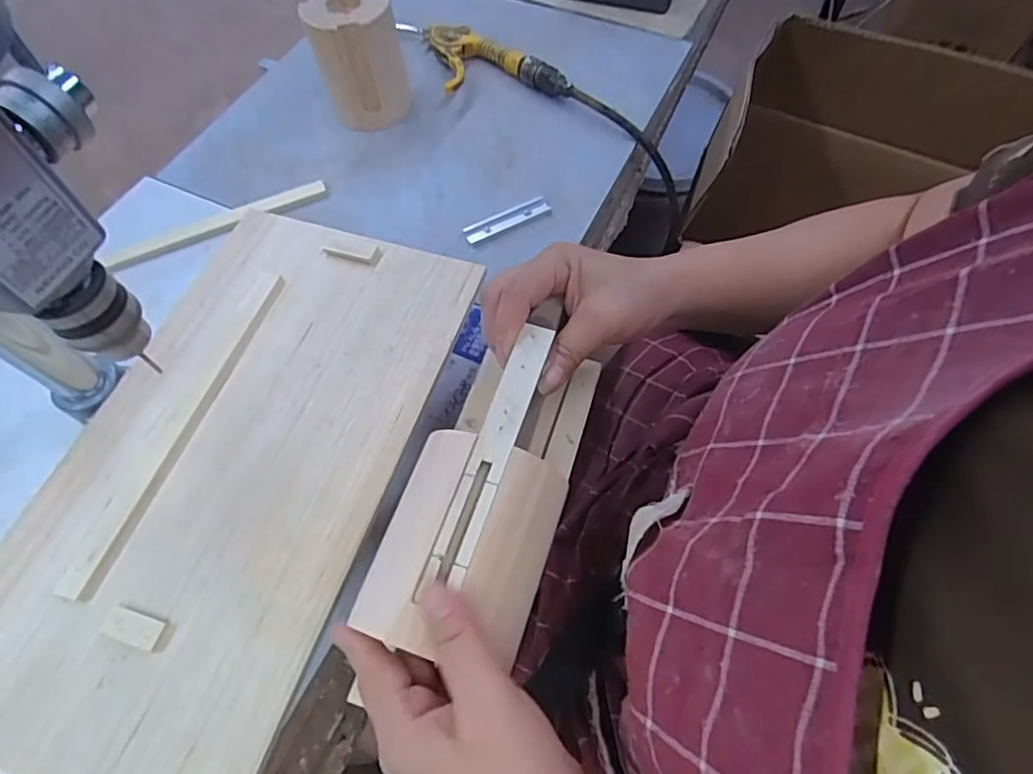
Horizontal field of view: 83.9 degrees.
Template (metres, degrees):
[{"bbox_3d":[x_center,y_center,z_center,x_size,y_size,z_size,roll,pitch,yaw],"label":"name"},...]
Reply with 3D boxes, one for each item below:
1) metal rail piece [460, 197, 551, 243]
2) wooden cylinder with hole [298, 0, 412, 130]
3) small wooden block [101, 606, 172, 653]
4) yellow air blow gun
[{"bbox_3d":[-0.007,-0.148,0.507,0.079,0.004,0.022,-23,62,-10],"label":"metal rail piece"},{"bbox_3d":[-0.148,-0.309,0.541,0.074,0.107,0.070,-24,63,-11],"label":"wooden cylinder with hole"},{"bbox_3d":[-0.215,0.137,0.326,0.039,0.004,0.016,13,62,10],"label":"small wooden block"},{"bbox_3d":[-0.052,-0.331,0.595,0.211,0.029,0.081,37,69,20],"label":"yellow air blow gun"}]

